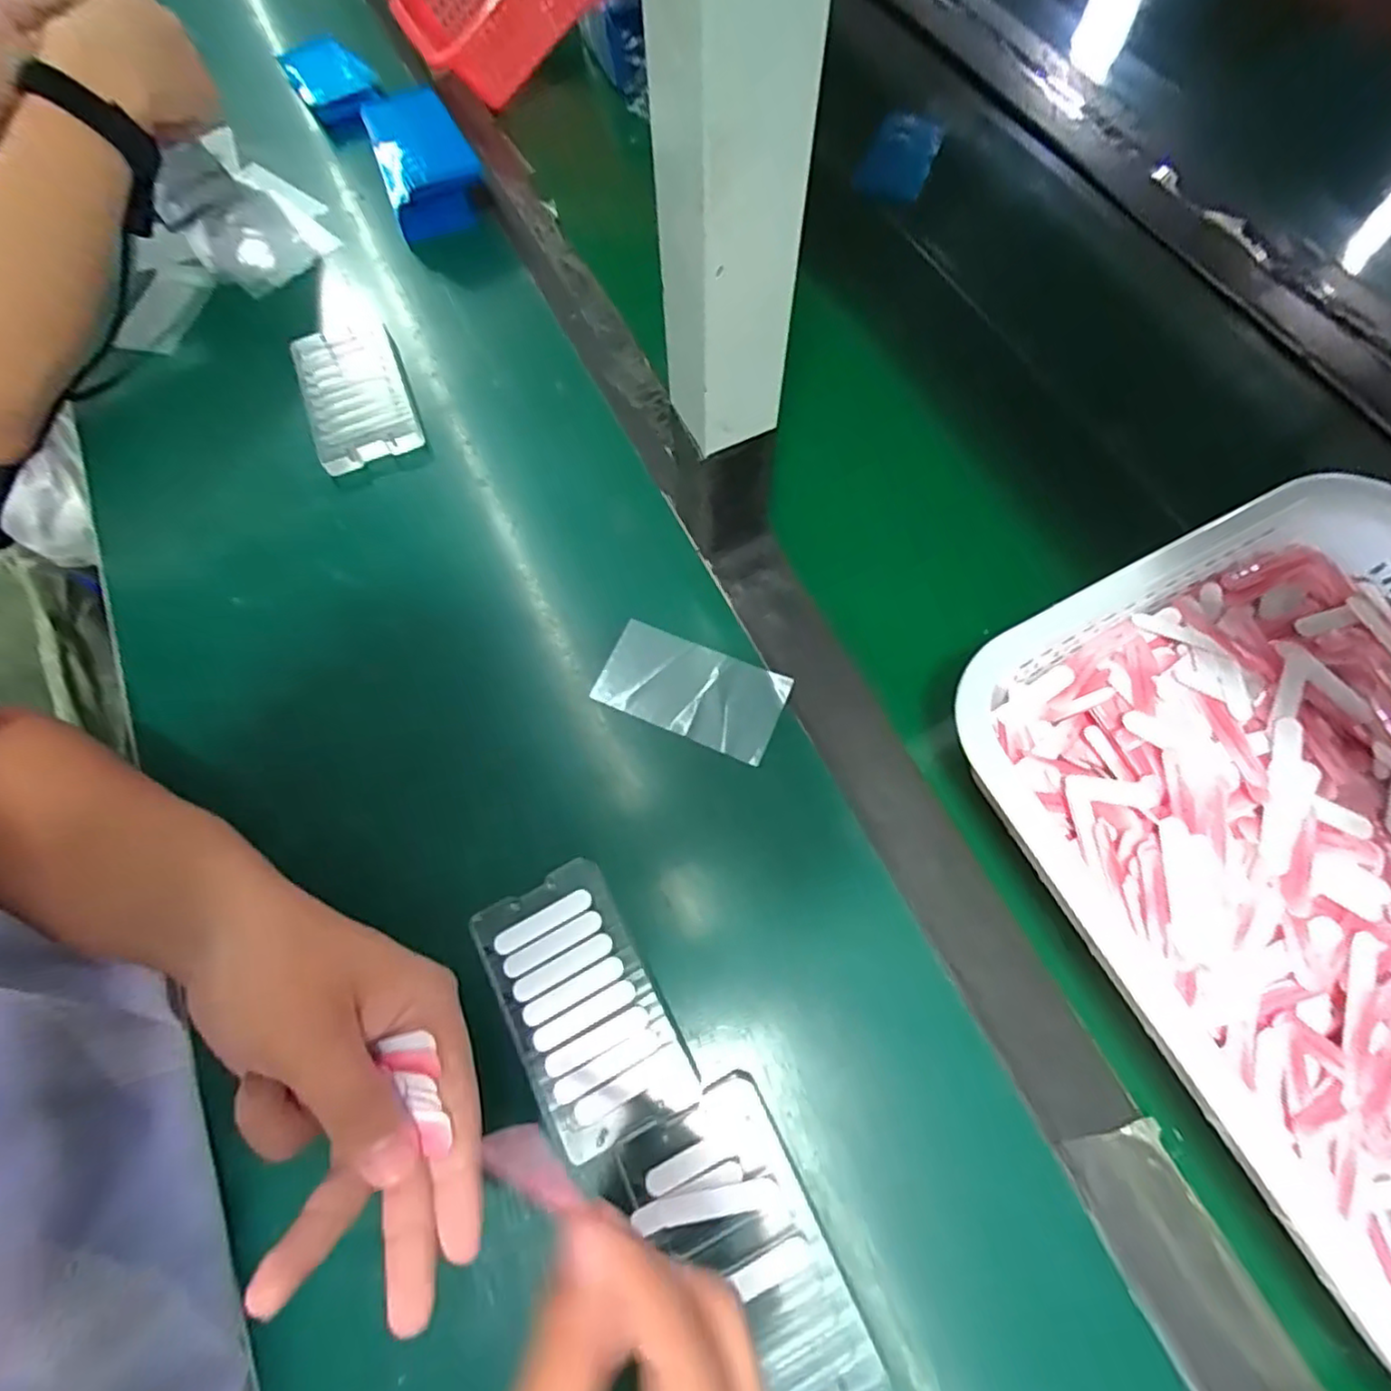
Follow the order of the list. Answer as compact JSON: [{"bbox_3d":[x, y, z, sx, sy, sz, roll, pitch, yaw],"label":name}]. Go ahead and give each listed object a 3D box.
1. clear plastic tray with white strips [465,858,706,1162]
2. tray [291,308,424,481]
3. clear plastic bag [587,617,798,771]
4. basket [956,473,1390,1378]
[{"bbox_3d":[-0.054,0.145,0.312,0.067,0.004,0.119,-28,71,-8],"label":"clear plastic tray with white strips"},{"bbox_3d":[-0.236,-0.209,0.457,0.068,0.021,0.115,-22,70,-7],"label":"tray"},{"bbox_3d":[-0.003,-0.003,0.378,0.103,0.006,0.054,22,71,10],"label":"clear plastic bag"},{"bbox_3d":[0.313,0.085,0.290,0.279,0.077,0.351,-27,70,-9],"label":"basket"}]

